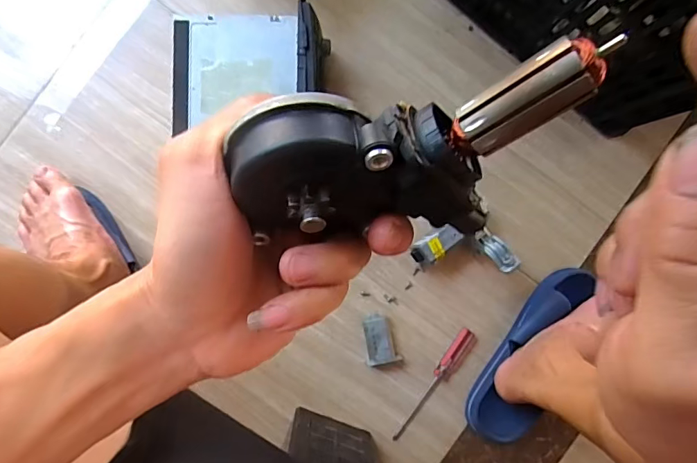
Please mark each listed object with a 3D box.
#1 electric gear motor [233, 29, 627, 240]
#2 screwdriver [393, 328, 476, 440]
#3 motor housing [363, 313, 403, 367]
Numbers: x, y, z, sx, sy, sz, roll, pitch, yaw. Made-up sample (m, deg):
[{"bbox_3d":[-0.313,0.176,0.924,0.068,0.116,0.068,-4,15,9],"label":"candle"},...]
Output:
[{"bbox_3d":[0.023,-0.026,0.180,0.133,0.057,0.058,-12,93,11],"label":"electric gear motor"},{"bbox_3d":[0.129,0.230,0.672,0.023,0.024,0.195,32,91,-3],"label":"screwdriver"},{"bbox_3d":[0.049,0.157,0.659,0.048,0.025,0.071,-5,92,-2],"label":"motor housing"}]

